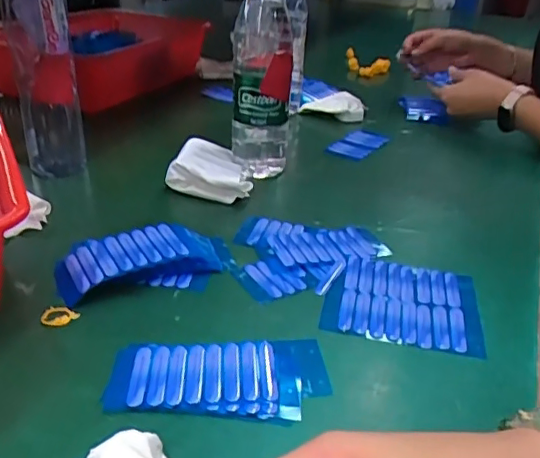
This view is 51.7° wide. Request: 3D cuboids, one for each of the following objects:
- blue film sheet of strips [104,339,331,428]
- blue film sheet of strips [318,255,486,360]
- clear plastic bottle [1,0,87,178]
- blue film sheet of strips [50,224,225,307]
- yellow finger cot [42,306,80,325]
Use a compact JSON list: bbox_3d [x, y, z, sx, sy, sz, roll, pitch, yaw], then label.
[{"bbox_3d":[-0.033,0.095,0.361,0.137,0.008,0.070,0,29,-5],"label":"blue film sheet of strips"},{"bbox_3d":[0.106,0.056,0.444,0.116,0.004,0.107,9,30,10],"label":"blue film sheet of strips"},{"bbox_3d":[-0.239,-0.166,0.591,0.064,0.217,0.063,-8,31,-19],"label":"clear plastic bottle"},{"bbox_3d":[-0.106,0.024,0.459,0.130,0.026,0.055,-11,32,-24],"label":"blue film sheet of strips"},{"bbox_3d":[-0.153,0.064,0.408,0.023,0.006,0.017,8,29,8],"label":"yellow finger cot"}]

